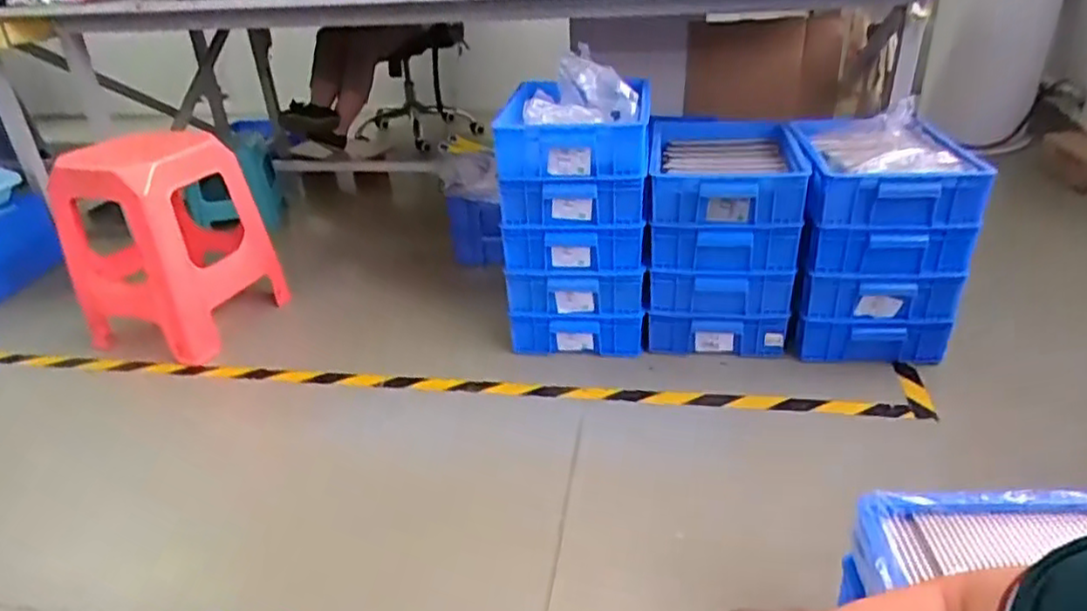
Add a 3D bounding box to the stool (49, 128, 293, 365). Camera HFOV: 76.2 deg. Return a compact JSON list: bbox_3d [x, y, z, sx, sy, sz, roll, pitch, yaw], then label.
[{"bbox_3d":[-0.885,-0.165,1.644,0.356,0.472,0.329,11,31,25],"label":"stool"}]

